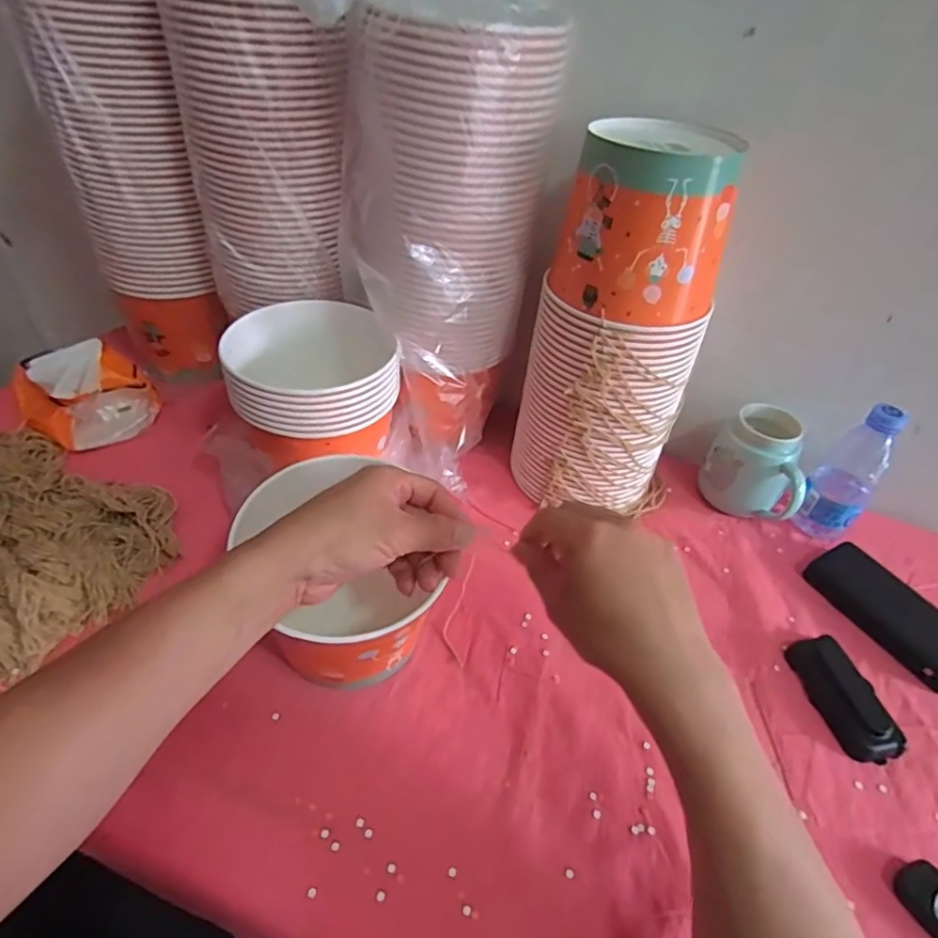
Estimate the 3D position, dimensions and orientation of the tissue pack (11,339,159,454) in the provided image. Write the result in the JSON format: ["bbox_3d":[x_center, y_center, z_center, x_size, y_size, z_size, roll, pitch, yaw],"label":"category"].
[{"bbox_3d":[-0.449,-0.093,0.673,0.126,0.077,0.127,-30,55,-32],"label":"tissue pack"}]

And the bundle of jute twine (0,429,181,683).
[{"bbox_3d":[-0.459,0.045,0.545,0.337,0.052,0.235,29,48,21],"label":"bundle of jute twine"}]

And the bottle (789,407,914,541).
[{"bbox_3d":[0.411,0.006,0.626,0.049,0.153,0.062,-32,56,-33],"label":"bottle"}]

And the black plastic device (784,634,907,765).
[{"bbox_3d":[0.331,0.199,0.510,0.048,0.019,0.105,-5,45,-12],"label":"black plastic device"}]

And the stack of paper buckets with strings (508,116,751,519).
[{"bbox_3d":[0.147,-0.122,0.575,0.157,0.357,0.130,-1,44,-8],"label":"stack of paper buckets with strings"}]

